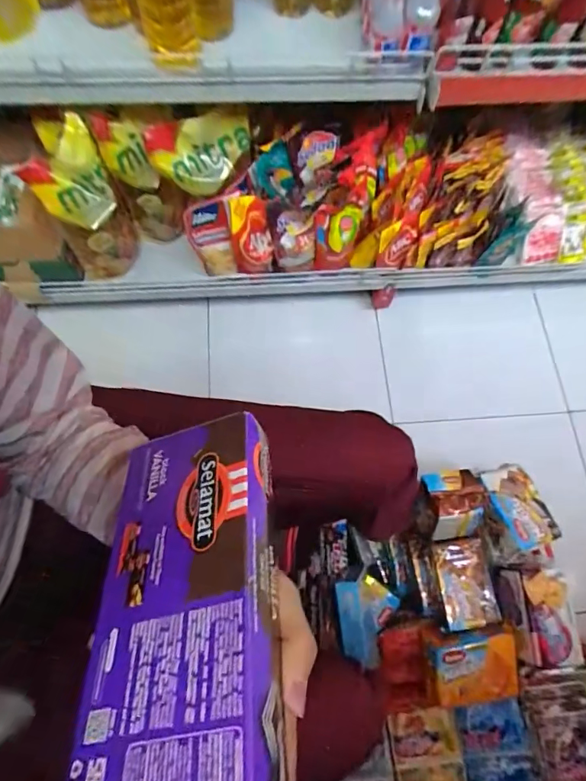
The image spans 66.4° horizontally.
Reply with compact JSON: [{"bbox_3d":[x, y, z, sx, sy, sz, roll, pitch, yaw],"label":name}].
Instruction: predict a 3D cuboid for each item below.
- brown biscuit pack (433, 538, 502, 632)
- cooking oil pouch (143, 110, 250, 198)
[{"bbox_3d":[0.253,0.282,0.656,0.083,0.034,0.114,-5,71,-4],"label":"brown biscuit pack"},{"bbox_3d":[-0.155,-0.405,0.772,0.175,0.112,0.057,-16,73,-8],"label":"cooking oil pouch"}]

